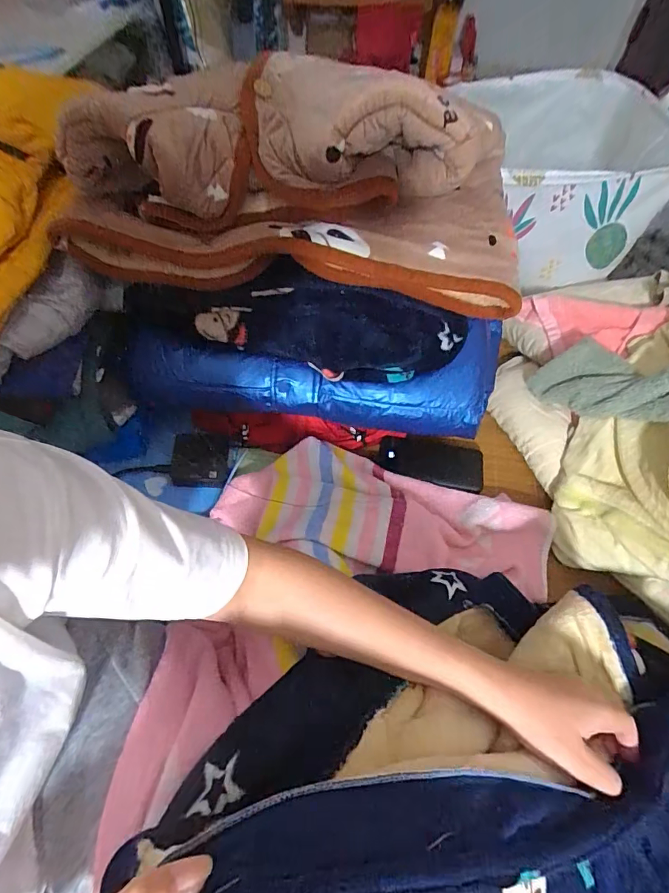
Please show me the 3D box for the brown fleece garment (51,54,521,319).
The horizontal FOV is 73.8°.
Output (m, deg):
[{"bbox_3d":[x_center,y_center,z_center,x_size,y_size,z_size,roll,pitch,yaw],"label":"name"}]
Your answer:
[{"bbox_3d":[-0.028,-0.288,0.463,0.458,0.157,0.226,9,57,4],"label":"brown fleece garment"}]

